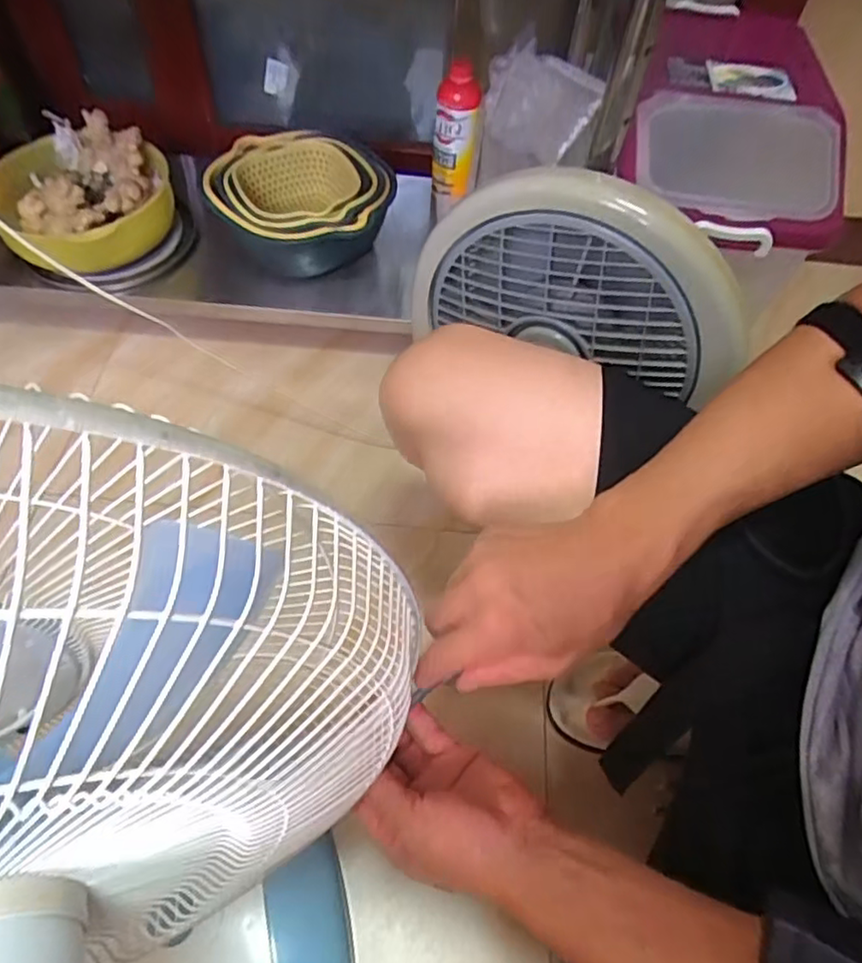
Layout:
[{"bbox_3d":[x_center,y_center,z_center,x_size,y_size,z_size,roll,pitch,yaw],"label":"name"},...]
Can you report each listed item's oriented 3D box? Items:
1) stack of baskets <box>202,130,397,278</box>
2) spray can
[{"bbox_3d":[-0.177,-0.382,0.881,0.243,0.110,0.224,-6,58,-8],"label":"stack of baskets"},{"bbox_3d":[0.034,-0.506,0.937,0.057,0.183,0.057,2,57,-3],"label":"spray can"}]

